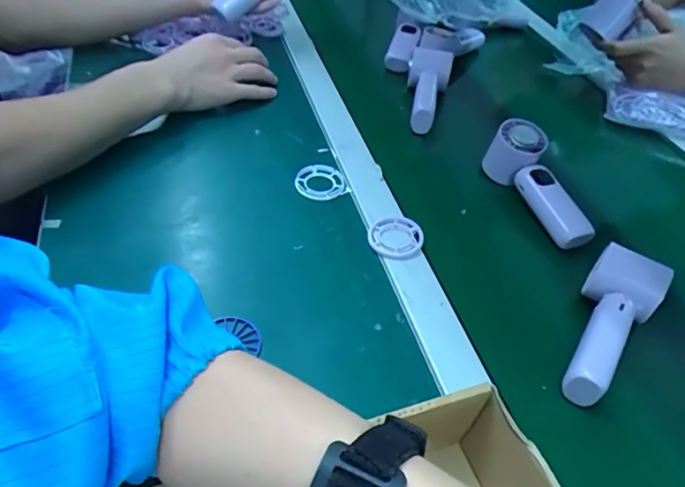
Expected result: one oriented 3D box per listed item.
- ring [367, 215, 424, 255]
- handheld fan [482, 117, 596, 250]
[{"bbox_3d":[0.052,-0.008,0.490,0.052,0.006,0.047,-4,47,-10],"label":"ring"},{"bbox_3d":[0.218,-0.068,0.539,0.060,0.052,0.150,-14,50,-18],"label":"handheld fan"}]

